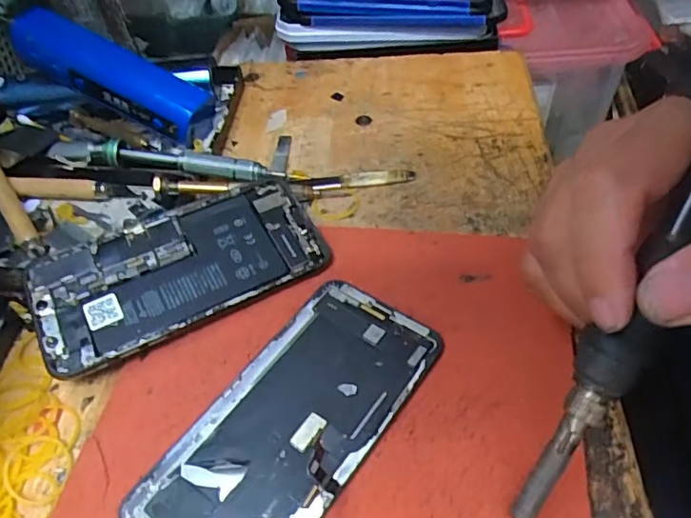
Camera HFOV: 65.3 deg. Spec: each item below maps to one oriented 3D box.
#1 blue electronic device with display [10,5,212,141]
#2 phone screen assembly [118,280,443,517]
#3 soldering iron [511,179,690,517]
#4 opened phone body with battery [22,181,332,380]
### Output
[{"bbox_3d":[-0.153,-0.119,0.348,0.124,0.028,0.034,28,54,-1],"label":"blue electronic device with display"},{"bbox_3d":[-0.023,0.068,0.227,0.068,0.006,0.140,29,57,26],"label":"phone screen assembly"},{"bbox_3d":[0.098,0.009,0.176,0.019,0.015,0.199,29,97,25],"label":"soldering iron"},{"bbox_3d":[-0.083,0.003,0.274,0.139,0.004,0.070,-24,61,-18],"label":"opened phone body with battery"}]

